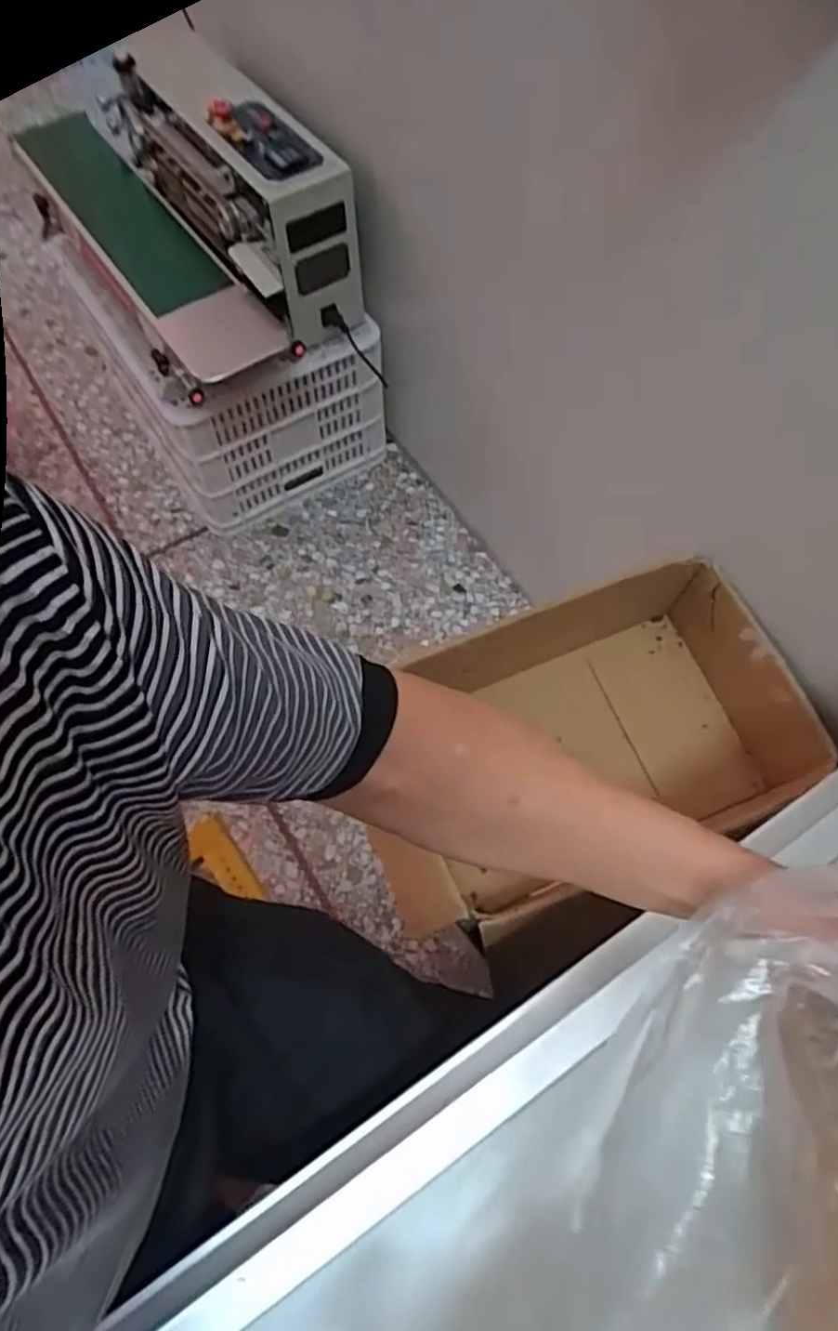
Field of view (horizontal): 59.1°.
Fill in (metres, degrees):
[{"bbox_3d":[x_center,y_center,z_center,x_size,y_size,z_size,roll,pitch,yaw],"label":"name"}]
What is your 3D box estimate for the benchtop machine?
[{"bbox_3d":[-0.341,-0.707,1.136,0.346,0.262,0.581,-30,64,-15],"label":"benchtop machine"}]

